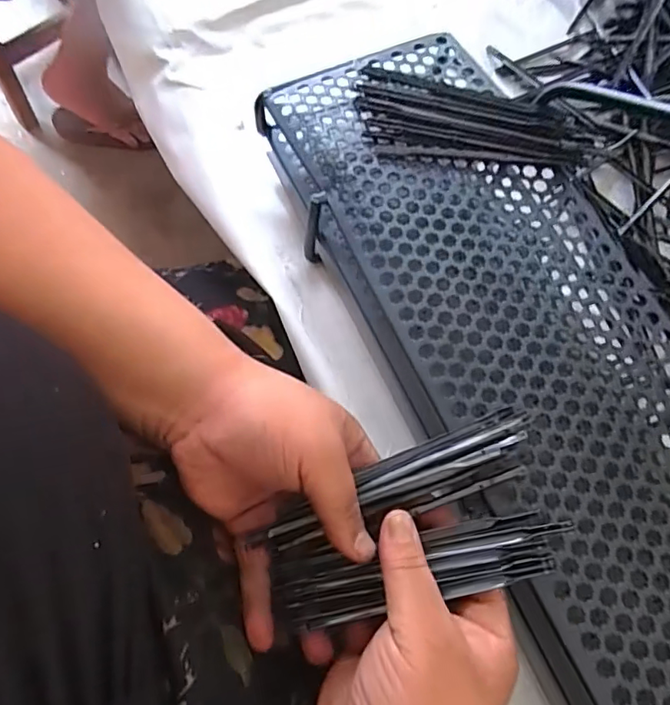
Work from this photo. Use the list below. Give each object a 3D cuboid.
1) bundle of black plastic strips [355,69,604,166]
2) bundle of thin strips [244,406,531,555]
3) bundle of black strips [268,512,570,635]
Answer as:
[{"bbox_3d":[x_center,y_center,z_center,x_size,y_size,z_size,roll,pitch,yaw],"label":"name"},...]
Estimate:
[{"bbox_3d":[0.086,-0.144,0.334,0.151,0.015,0.066,17,73,5],"label":"bundle of black plastic strips"},{"bbox_3d":[0.031,0.070,0.269,0.146,0.011,0.032,-25,73,2],"label":"bundle of thin strips"},{"bbox_3d":[0.039,0.105,0.259,0.140,0.014,0.030,-16,71,7],"label":"bundle of black strips"}]

